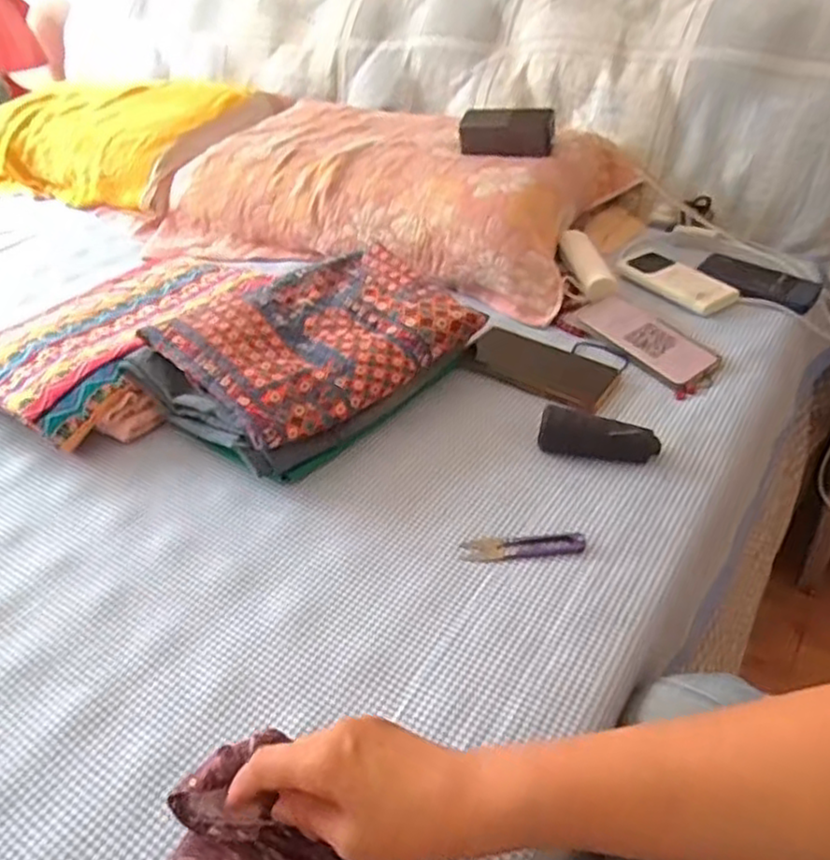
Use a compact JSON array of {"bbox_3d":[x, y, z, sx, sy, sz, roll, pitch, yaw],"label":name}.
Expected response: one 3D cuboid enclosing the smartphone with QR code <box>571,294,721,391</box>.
[{"bbox_3d":[0.263,-0.108,0.814,0.078,0.010,0.164,-34,54,-23],"label":"smartphone with QR code"}]

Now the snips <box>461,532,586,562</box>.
[{"bbox_3d":[0.090,0.097,0.587,0.101,0.005,0.025,-4,37,0],"label":"snips"}]

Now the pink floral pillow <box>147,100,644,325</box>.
[{"bbox_3d":[-0.060,-0.365,1.079,0.665,0.139,0.356,14,40,22],"label":"pink floral pillow"}]

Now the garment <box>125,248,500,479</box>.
[{"bbox_3d":[-0.101,-0.080,0.734,0.306,0.086,0.212,-29,44,-29],"label":"garment"}]

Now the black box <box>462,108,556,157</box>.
[{"bbox_3d":[0.129,-0.422,1.000,0.133,0.049,0.050,12,40,20],"label":"black box"}]

